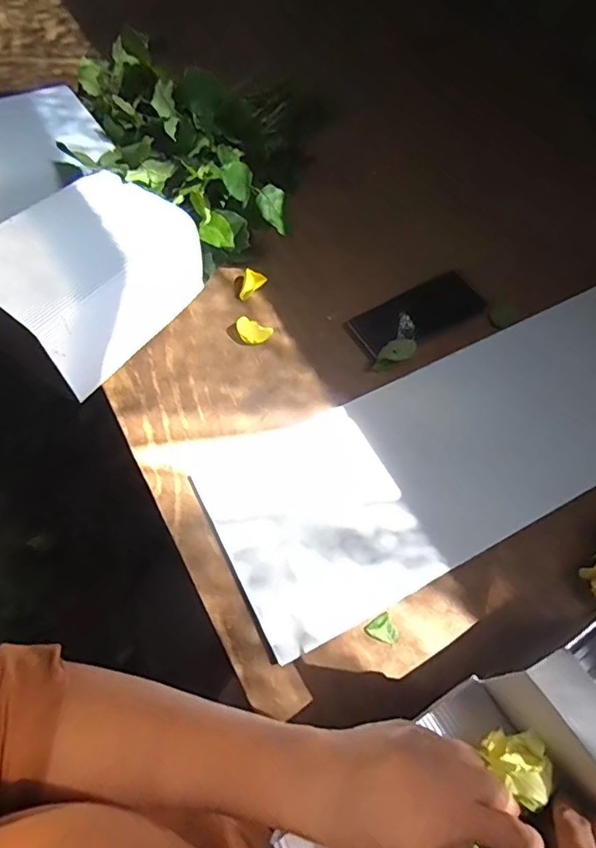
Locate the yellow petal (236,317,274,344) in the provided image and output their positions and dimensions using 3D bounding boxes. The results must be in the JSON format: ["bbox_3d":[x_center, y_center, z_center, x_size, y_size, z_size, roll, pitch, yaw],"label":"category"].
[{"bbox_3d":[-0.055,-0.113,0.649,0.041,0.012,0.031,16,65,11],"label":"yellow petal"}]

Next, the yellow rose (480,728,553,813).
[{"bbox_3d":[0.145,0.214,0.336,0.035,0.032,0.042,-30,66,-11],"label":"yellow rose"}]

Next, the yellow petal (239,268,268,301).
[{"bbox_3d":[-0.058,-0.177,0.678,0.025,0.019,0.038,17,65,12],"label":"yellow petal"}]

